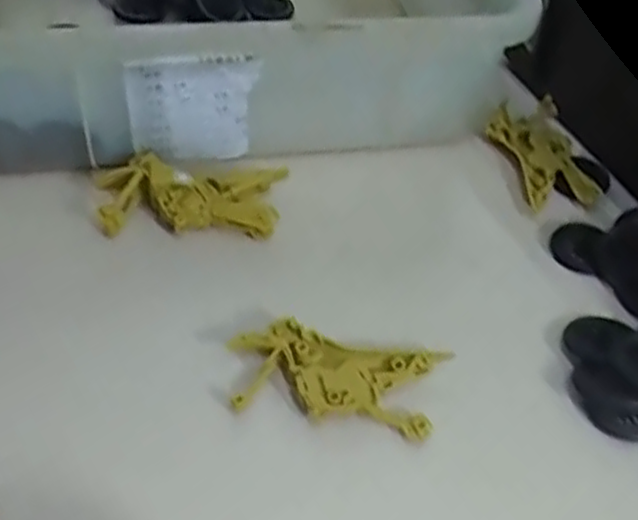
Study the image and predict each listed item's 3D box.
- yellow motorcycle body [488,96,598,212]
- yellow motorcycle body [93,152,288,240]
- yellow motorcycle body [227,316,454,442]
[{"bbox_3d":[0.146,-0.071,0.482,0.052,0.012,0.092,-4,48,-10],"label":"yellow motorcycle body"},{"bbox_3d":[-0.073,-0.038,0.416,0.104,0.022,0.046,0,47,-6],"label":"yellow motorcycle body"},{"bbox_3d":[0.009,0.056,0.350,0.098,0.014,0.047,9,47,2],"label":"yellow motorcycle body"}]

